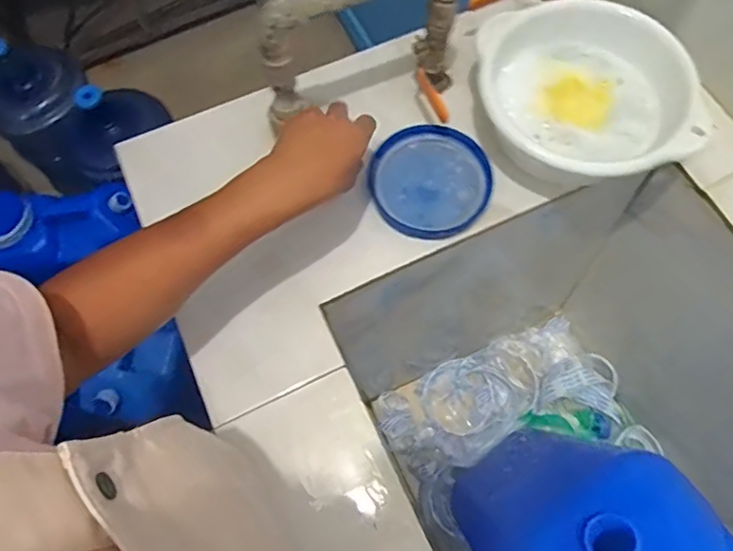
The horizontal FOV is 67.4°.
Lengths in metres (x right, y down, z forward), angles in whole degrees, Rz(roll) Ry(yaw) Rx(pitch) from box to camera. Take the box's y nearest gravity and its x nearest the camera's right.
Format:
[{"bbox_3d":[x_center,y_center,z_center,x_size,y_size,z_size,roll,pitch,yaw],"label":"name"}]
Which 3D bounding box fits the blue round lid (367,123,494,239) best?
[{"bbox_3d":[0.068,-0.099,0.567,0.122,0.019,0.119,-1,69,2],"label":"blue round lid"}]

